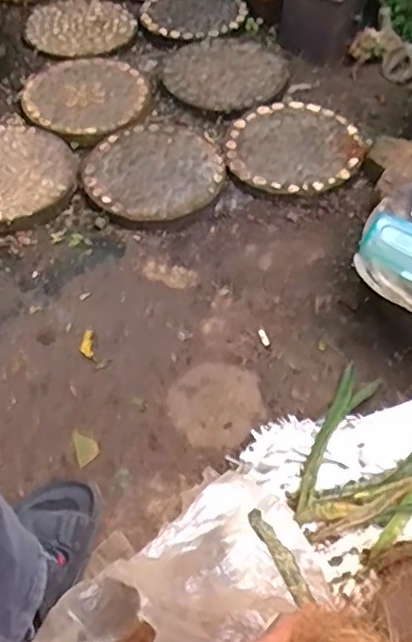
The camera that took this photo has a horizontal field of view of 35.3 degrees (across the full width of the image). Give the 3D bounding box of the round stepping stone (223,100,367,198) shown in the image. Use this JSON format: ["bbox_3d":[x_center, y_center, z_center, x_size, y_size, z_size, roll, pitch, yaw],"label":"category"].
[{"bbox_3d":[0.160,-0.313,1.186,0.238,0.043,0.238,0,52,0],"label":"round stepping stone"}]

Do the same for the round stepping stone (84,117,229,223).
[{"bbox_3d":[-0.088,-0.271,1.153,0.237,0.030,0.240,0,52,0],"label":"round stepping stone"}]

